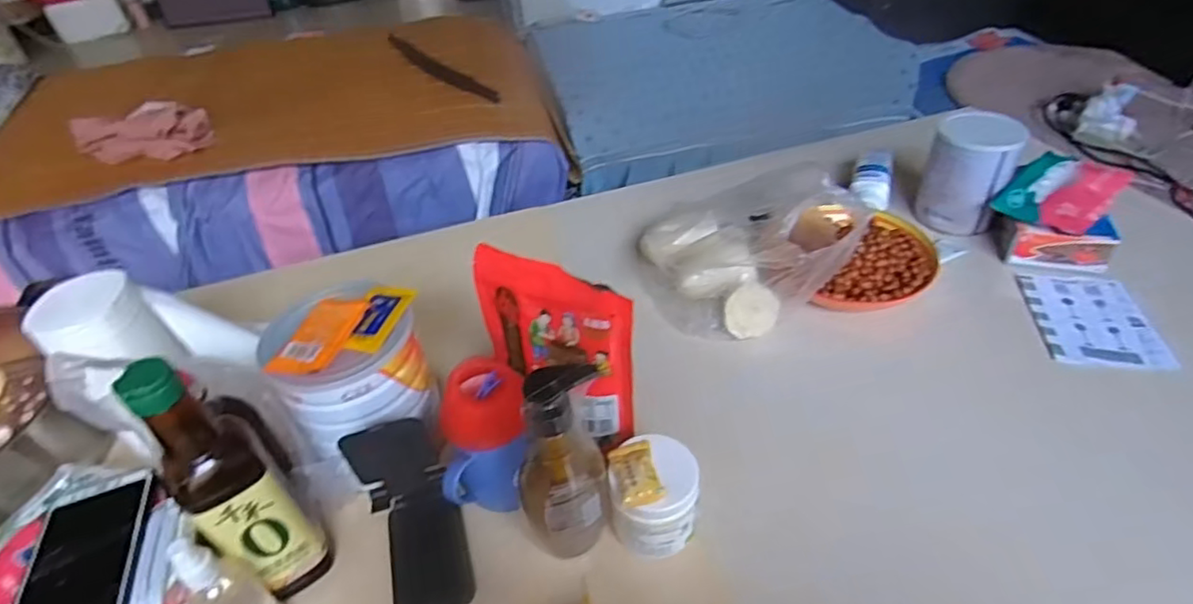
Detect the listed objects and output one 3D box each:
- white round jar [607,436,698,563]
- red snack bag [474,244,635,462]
[{"bbox_3d":[0.049,0.161,0.514,0.065,0.074,0.070,-3,42,3],"label":"white round jar"},{"bbox_3d":[-0.036,0.046,0.544,0.140,0.182,0.027,16,47,22],"label":"red snack bag"}]

